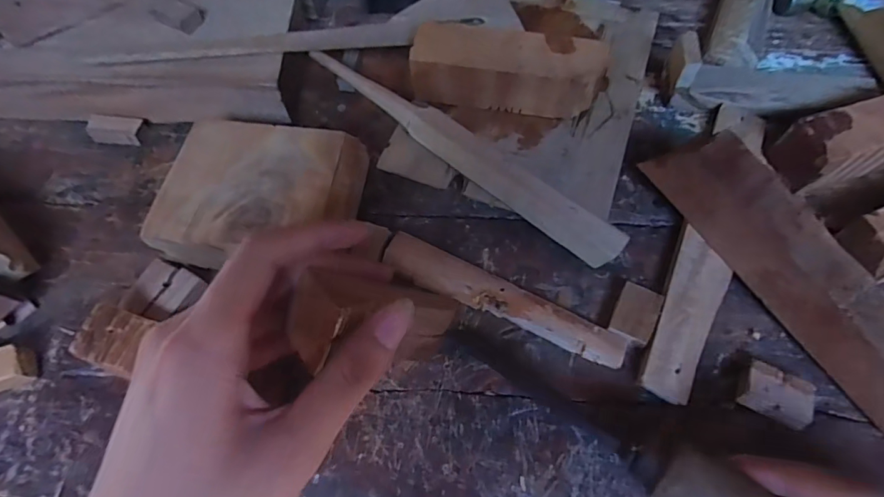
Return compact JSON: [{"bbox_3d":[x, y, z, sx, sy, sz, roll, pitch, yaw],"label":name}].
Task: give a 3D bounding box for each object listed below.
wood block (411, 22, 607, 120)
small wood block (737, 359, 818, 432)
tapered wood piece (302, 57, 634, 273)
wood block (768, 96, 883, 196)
[{"bbox_3d":[0.044,-0.120,0.320,0.127,0.036,0.046,9,63,5],"label":"wood block"},{"bbox_3d":[0.175,0.076,0.250,0.032,0.009,0.025,27,66,14],"label":"small wood block"},{"bbox_3d":[0.010,-0.062,0.303,0.227,0.024,0.019,37,69,17],"label":"tapered wood piece"},{"bbox_3d":[0.269,-0.070,0.307,0.094,0.036,0.035,-16,64,-7],"label":"wood block"}]

